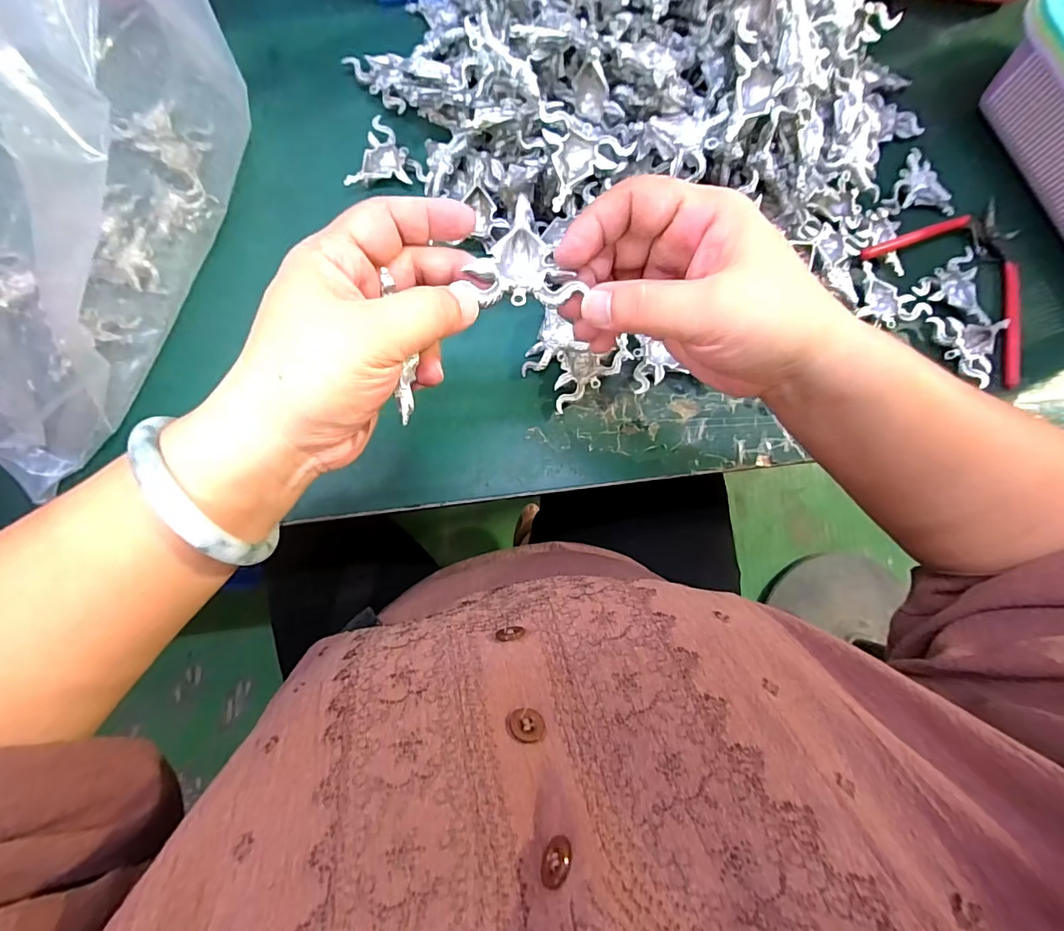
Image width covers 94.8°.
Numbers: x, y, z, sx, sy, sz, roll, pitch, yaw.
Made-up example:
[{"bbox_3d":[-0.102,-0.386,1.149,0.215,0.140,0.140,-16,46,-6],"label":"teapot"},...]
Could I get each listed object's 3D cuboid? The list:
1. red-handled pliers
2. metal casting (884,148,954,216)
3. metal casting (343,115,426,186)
[{"bbox_3d":[0.343,-0.150,0.376,0.148,0.008,0.116,42,81,3],"label":"red-handled pliers"},{"bbox_3d":[0.300,-0.217,0.383,0.053,0.010,0.057,-28,84,-8],"label":"metal casting"},{"bbox_3d":[-0.112,-0.233,0.368,0.055,0.012,0.050,-8,82,-6],"label":"metal casting"}]

